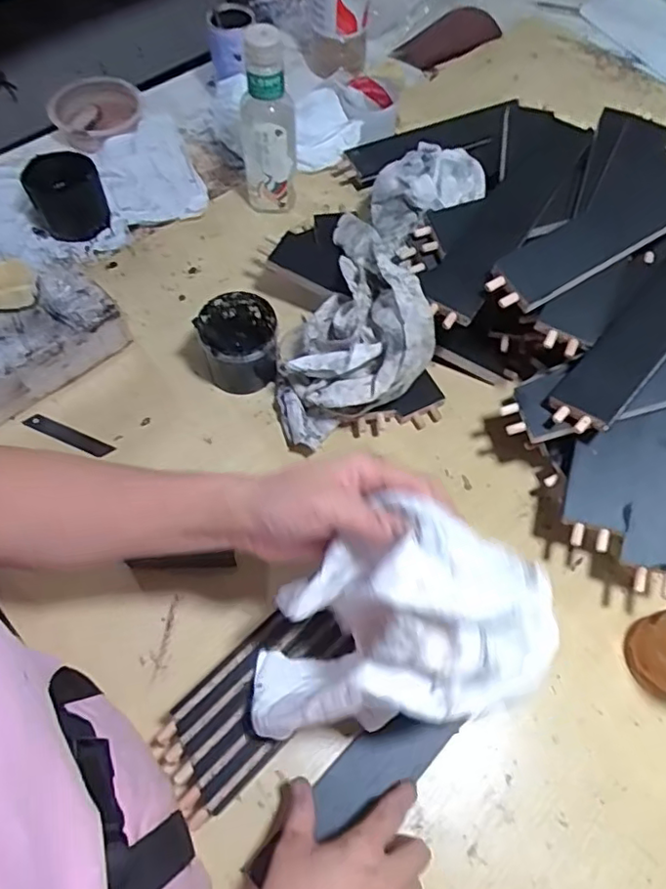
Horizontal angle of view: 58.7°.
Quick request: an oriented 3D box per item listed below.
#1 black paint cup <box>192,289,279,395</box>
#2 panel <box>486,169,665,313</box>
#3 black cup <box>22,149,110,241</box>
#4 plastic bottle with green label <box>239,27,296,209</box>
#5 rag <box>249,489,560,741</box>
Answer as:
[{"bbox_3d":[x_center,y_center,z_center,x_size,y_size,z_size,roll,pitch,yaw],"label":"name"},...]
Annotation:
[{"bbox_3d":[-0.097,-0.104,0.620,0.075,0.082,0.074,1,62,-2],"label":"black paint cup"},{"bbox_3d":[0.276,-0.213,0.570,0.297,0.019,0.061,-30,69,-11],"label":"panel"},{"bbox_3d":[-0.321,-0.302,0.712,0.076,0.067,0.087,-31,68,-17],"label":"black cup"},{"bbox_3d":[-0.073,-0.360,0.677,0.062,0.206,0.057,-4,62,-5],"label":"plastic bottle with green label"},{"bbox_3d":[0.041,0.118,0.386,0.189,0.168,0.112,-4,62,-5],"label":"rag"}]

